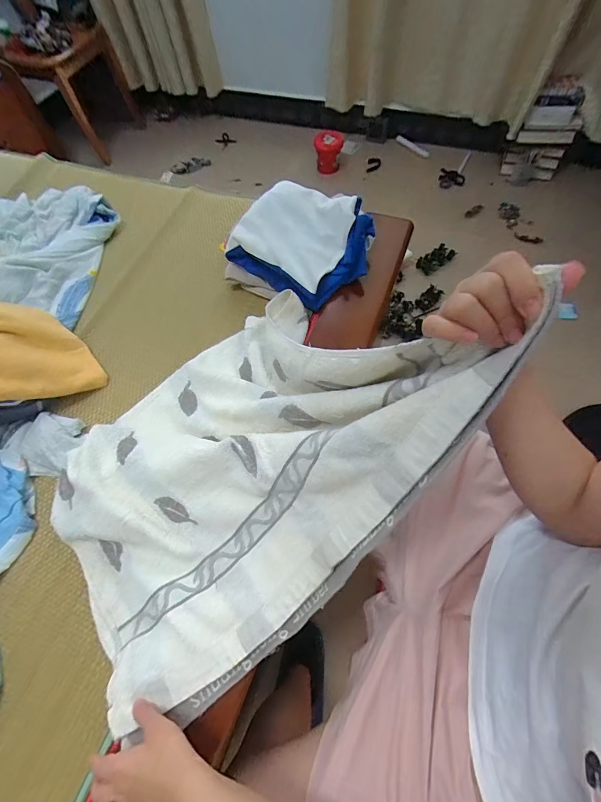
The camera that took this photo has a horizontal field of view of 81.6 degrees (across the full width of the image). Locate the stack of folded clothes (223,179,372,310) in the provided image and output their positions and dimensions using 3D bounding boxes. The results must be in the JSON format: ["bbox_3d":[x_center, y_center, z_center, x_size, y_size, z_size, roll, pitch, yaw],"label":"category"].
[{"bbox_3d":[0.008,-0.324,0.690,0.256,0.087,0.204,32,83,5],"label":"stack of folded clothes"}]

